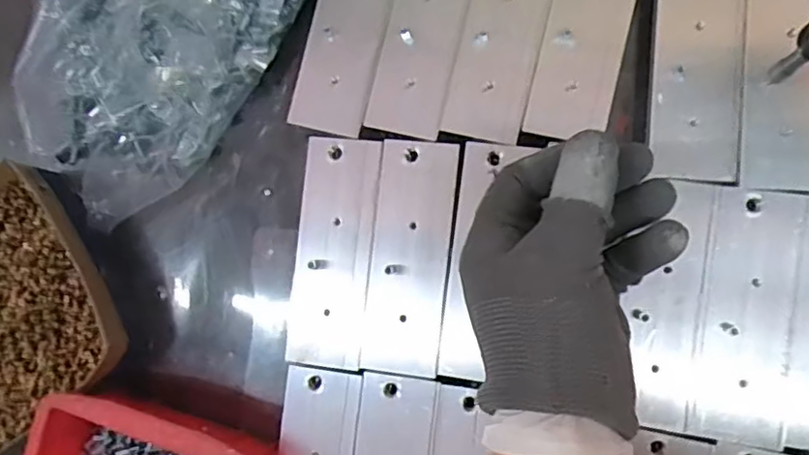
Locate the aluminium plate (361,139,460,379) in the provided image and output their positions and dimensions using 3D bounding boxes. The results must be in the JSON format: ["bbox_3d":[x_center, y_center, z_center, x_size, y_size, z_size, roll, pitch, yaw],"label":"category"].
[{"bbox_3d":[0.003,0.016,0.341,0.042,0.005,0.123,6,87,9],"label":"aluminium plate"}]

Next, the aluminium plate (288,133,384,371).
[{"bbox_3d":[-0.039,0.013,0.345,0.041,0.005,0.122,5,87,9],"label":"aluminium plate"}]

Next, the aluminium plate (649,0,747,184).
[{"bbox_3d":[0.149,-0.086,0.323,0.042,0.004,0.122,3,87,9],"label":"aluminium plate"}]

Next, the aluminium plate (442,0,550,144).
[{"bbox_3d":[0.053,-0.108,0.337,0.040,0.004,0.121,13,89,9],"label":"aluminium plate"}]

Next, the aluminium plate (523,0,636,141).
[{"bbox_3d":[0.096,-0.106,0.333,0.041,0.005,0.120,13,89,9],"label":"aluminium plate"}]

